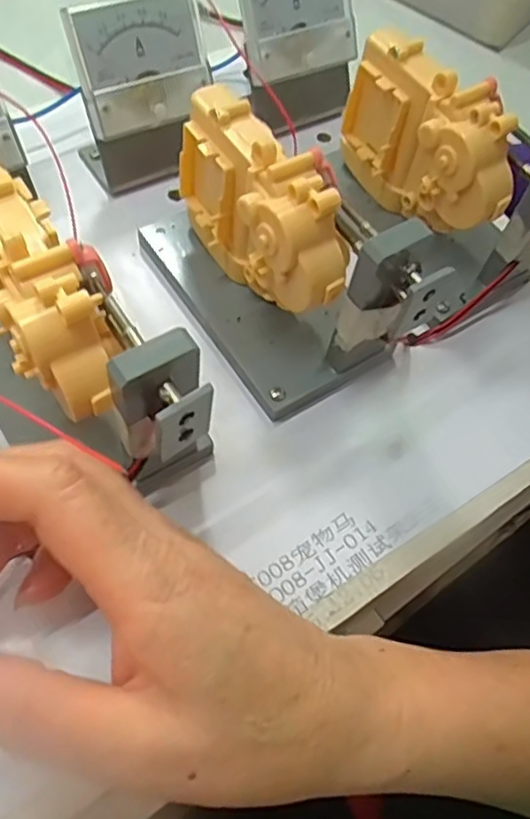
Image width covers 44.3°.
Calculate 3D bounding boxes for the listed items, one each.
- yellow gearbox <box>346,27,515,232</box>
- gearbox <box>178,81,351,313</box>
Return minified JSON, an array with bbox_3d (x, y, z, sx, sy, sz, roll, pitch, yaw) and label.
[{"bbox_3d":[0.077,-0.123,0.307,0.032,0.070,0.093,-25,67,-19],"label":"yellow gearbox"},{"bbox_3d":[-0.004,-0.078,0.277,0.034,0.076,0.097,-27,67,-20],"label":"gearbox"}]

